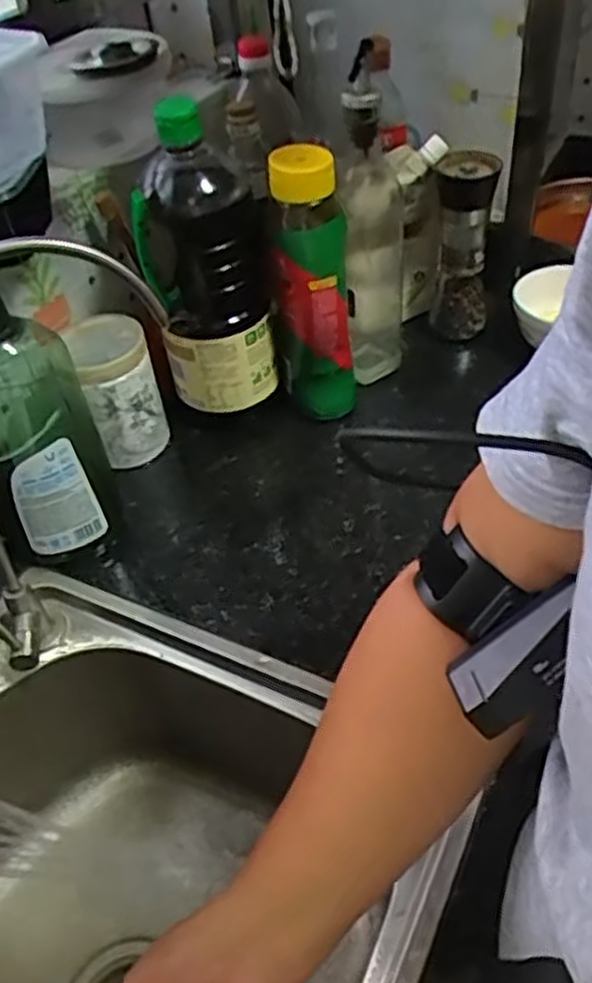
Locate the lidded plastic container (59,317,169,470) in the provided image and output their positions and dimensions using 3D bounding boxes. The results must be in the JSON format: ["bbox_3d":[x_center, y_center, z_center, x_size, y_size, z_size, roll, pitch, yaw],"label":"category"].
[{"bbox_3d":[-0.164,-0.092,0.726,0.066,0.127,0.074,-20,46,-13],"label":"lidded plastic container"}]

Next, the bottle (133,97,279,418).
[{"bbox_3d":[-0.081,-0.194,0.677,0.093,0.258,0.071,-23,47,-16],"label":"bottle"}]

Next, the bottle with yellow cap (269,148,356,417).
[{"bbox_3d":[0.015,-0.171,0.697,0.066,0.249,0.061,-6,44,1],"label":"bottle with yellow cap"}]

